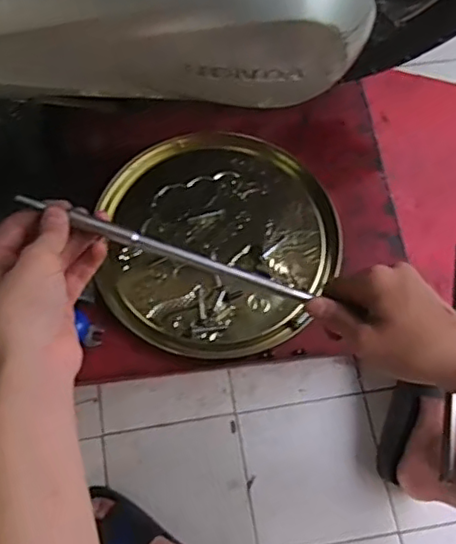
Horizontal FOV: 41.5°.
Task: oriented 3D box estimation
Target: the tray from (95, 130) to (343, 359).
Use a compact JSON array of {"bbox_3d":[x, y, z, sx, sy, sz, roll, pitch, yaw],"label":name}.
[{"bbox_3d":[-0.008,-0.039,0.650,0.245,0.012,0.256,0,67,0],"label":"tray"}]

